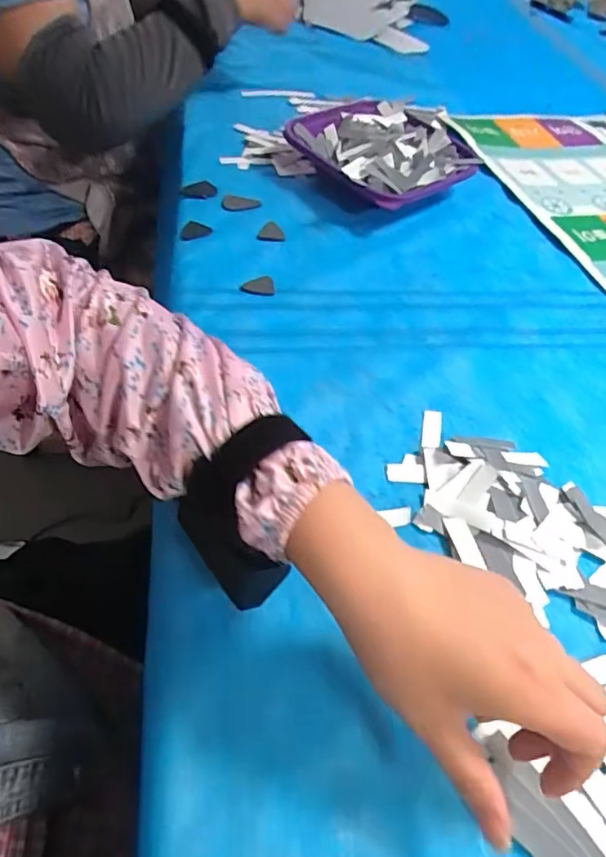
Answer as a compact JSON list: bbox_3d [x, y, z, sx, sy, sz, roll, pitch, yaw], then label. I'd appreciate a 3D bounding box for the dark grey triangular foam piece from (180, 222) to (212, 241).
[{"bbox_3d":[-0.101,-0.185,0.512,0.018,0.007,0.030,40,60,22],"label":"dark grey triangular foam piece"}]

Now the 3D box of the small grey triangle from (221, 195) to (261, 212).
[{"bbox_3d":[-0.061,-0.223,0.540,0.039,0.009,0.019,-14,56,-15],"label":"small grey triangle"}]

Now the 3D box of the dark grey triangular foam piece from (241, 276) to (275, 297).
[{"bbox_3d":[-0.039,-0.123,0.480,0.027,0.006,0.022,-12,56,-14],"label":"dark grey triangular foam piece"}]

